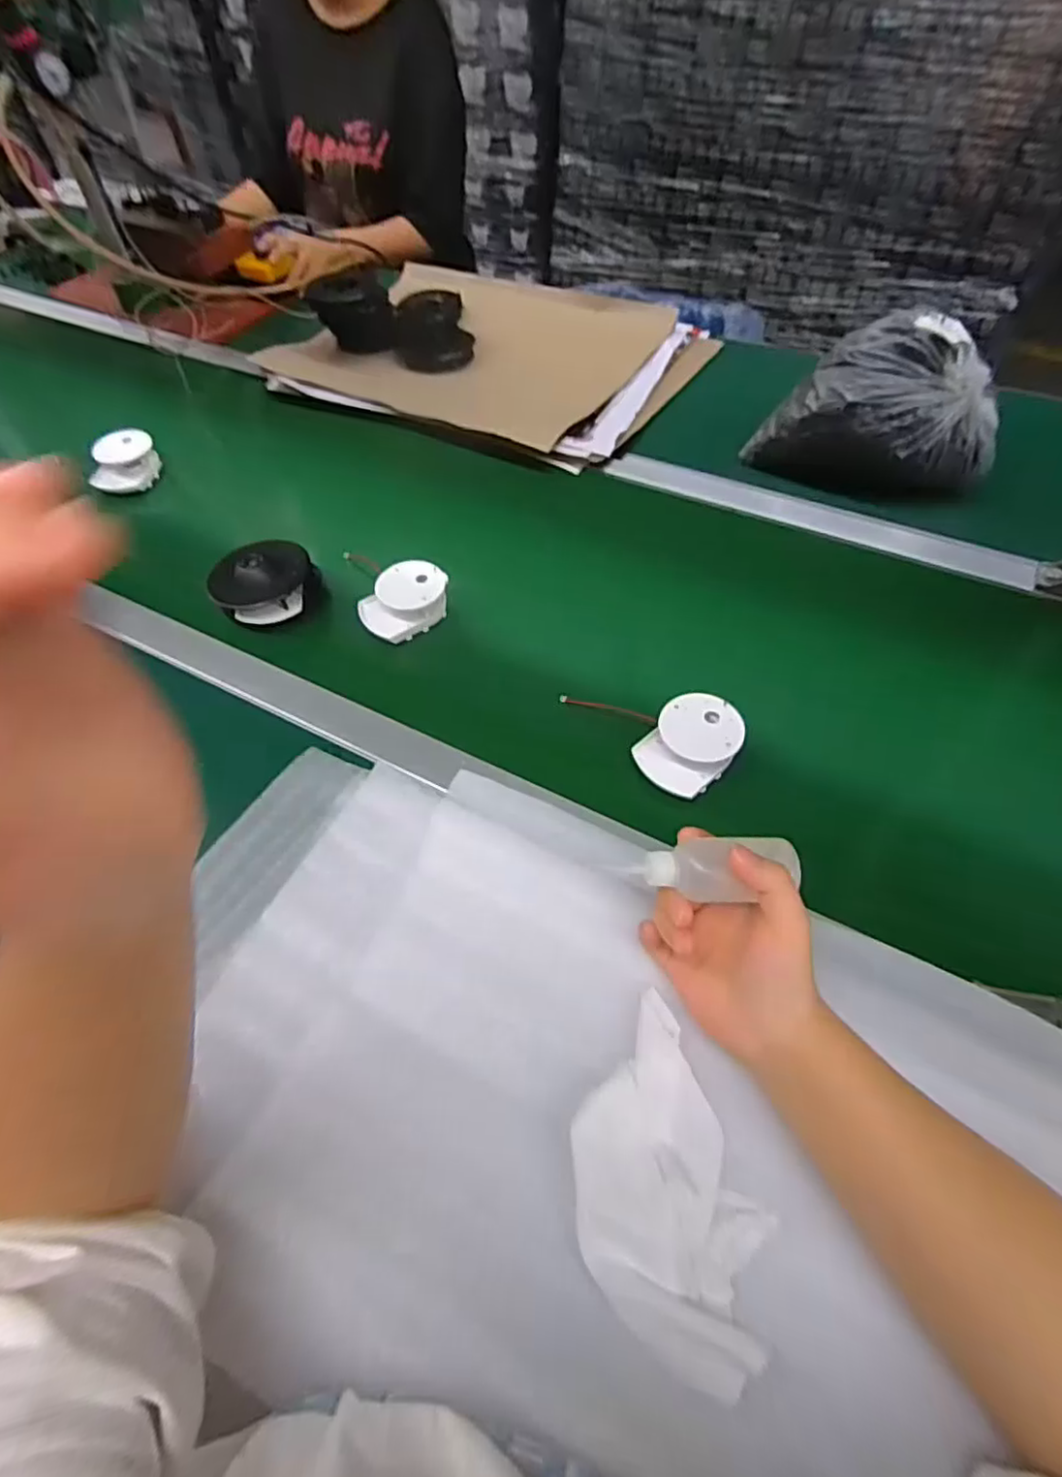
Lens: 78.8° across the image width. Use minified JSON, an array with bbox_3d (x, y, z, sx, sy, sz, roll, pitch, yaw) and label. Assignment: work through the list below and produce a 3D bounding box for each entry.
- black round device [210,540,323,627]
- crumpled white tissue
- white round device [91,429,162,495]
[{"bbox_3d":[-0.257,-0.147,0.622,0.086,0.044,0.086,-1,56,1],"label":"black round device"},{"bbox_3d":[0.068,0.234,0.341,0.092,0.020,0.157,-20,58,-12],"label":"crumpled white tissue"},{"bbox_3d":[-0.473,-0.324,0.755,0.061,0.040,0.070,-4,56,-1],"label":"white round device"}]

